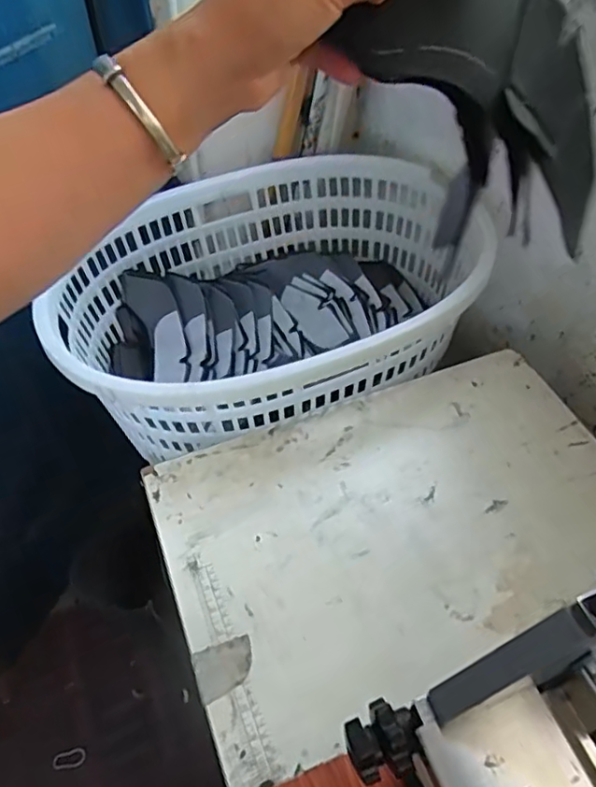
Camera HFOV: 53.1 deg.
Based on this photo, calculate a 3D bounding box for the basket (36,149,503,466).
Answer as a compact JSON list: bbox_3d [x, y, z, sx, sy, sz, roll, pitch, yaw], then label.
[{"bbox_3d":[-0.042,-0.148,0.938,0.640,0.223,0.494,-23,52,-19],"label":"basket"}]

